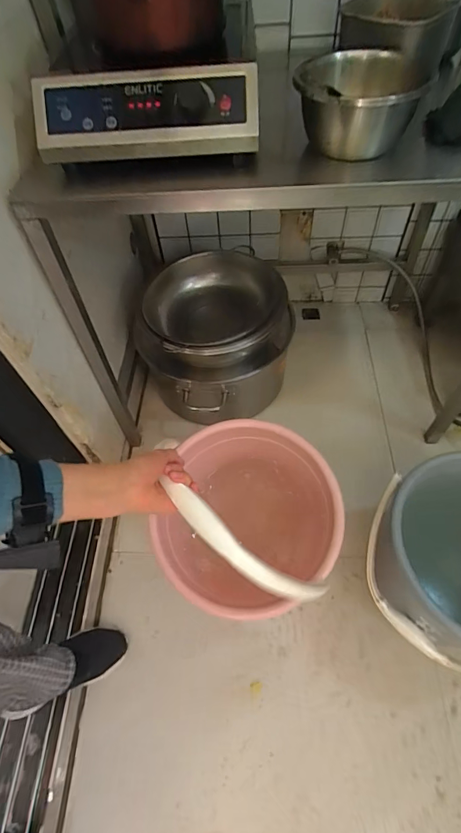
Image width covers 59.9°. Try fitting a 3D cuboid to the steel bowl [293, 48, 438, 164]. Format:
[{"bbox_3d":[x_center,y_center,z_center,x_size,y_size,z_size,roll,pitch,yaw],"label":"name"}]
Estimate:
[{"bbox_3d":[0.193,-0.463,0.602,0.172,0.104,0.206,6,59,8],"label":"steel bowl"}]

